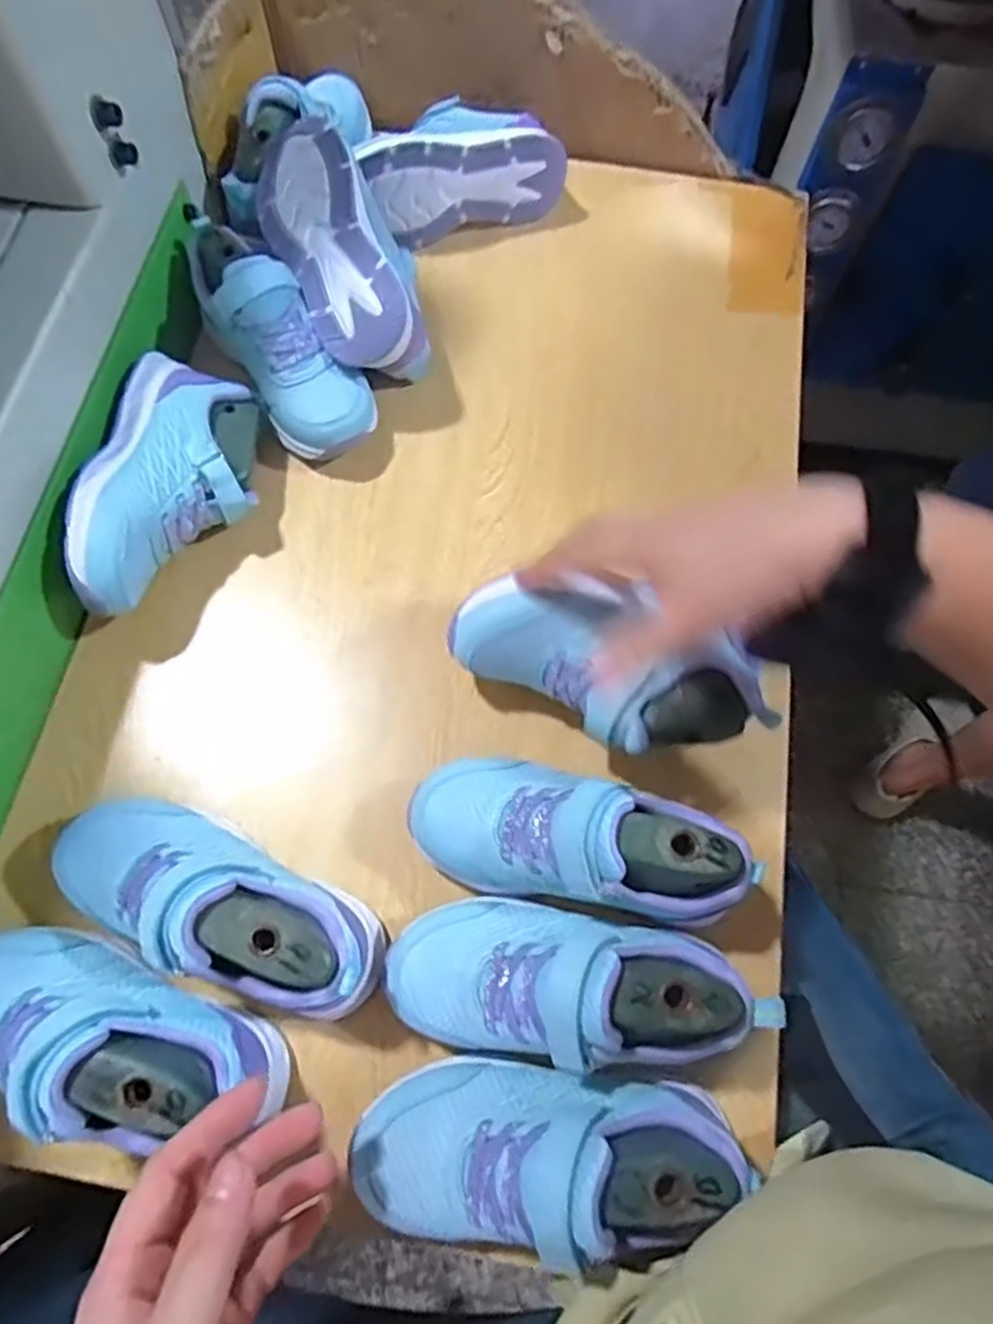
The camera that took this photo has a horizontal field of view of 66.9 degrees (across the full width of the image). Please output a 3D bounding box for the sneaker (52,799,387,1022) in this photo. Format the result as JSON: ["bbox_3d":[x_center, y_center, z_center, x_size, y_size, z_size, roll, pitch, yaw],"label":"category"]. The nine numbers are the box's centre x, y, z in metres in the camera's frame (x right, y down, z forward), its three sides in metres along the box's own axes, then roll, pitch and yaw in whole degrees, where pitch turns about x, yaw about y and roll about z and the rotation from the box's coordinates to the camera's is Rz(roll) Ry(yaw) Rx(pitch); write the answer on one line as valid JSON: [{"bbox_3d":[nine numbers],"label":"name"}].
[{"bbox_3d":[-0.152,0.130,0.401,0.187,0.098,0.077,20,70,18],"label":"sneaker"}]

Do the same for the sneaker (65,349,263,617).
[{"bbox_3d":[-0.207,-0.112,0.493,0.082,0.077,0.178,8,70,0],"label":"sneaker"}]

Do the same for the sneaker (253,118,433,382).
[{"bbox_3d":[-0.103,-0.293,0.552,0.078,0.083,0.190,-28,81,20],"label":"sneaker"}]

